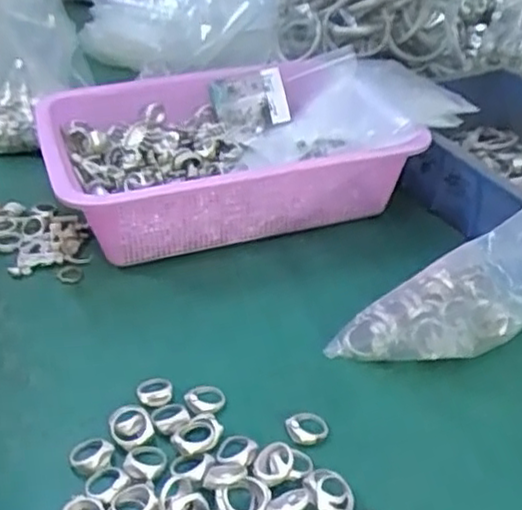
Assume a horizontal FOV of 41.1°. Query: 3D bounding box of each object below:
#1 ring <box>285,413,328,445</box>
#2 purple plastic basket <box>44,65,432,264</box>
[{"bbox_3d":[0.027,0.102,0.412,0.025,0.008,0.021,0,34,1],"label":"ring"},{"bbox_3d":[-0.034,-0.086,0.623,0.297,0.086,0.223,-11,36,-16],"label":"purple plastic basket"}]

